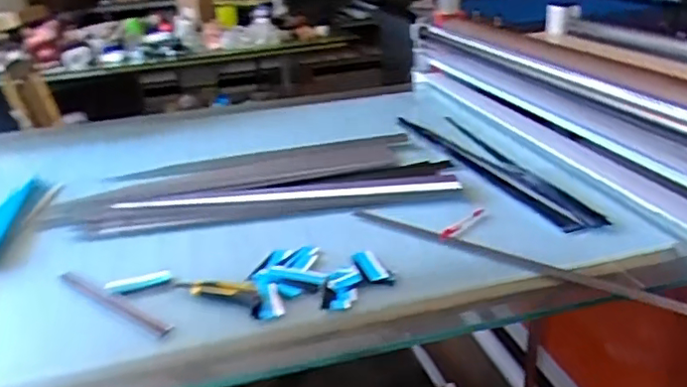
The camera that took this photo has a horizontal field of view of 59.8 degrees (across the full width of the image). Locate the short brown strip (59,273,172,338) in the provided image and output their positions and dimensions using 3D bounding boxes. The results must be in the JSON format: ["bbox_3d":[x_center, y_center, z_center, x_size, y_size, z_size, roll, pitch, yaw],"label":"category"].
[{"bbox_3d":[-0.370,0.171,0.948,0.289,0.006,0.026,14,31,36],"label":"short brown strip"}]

